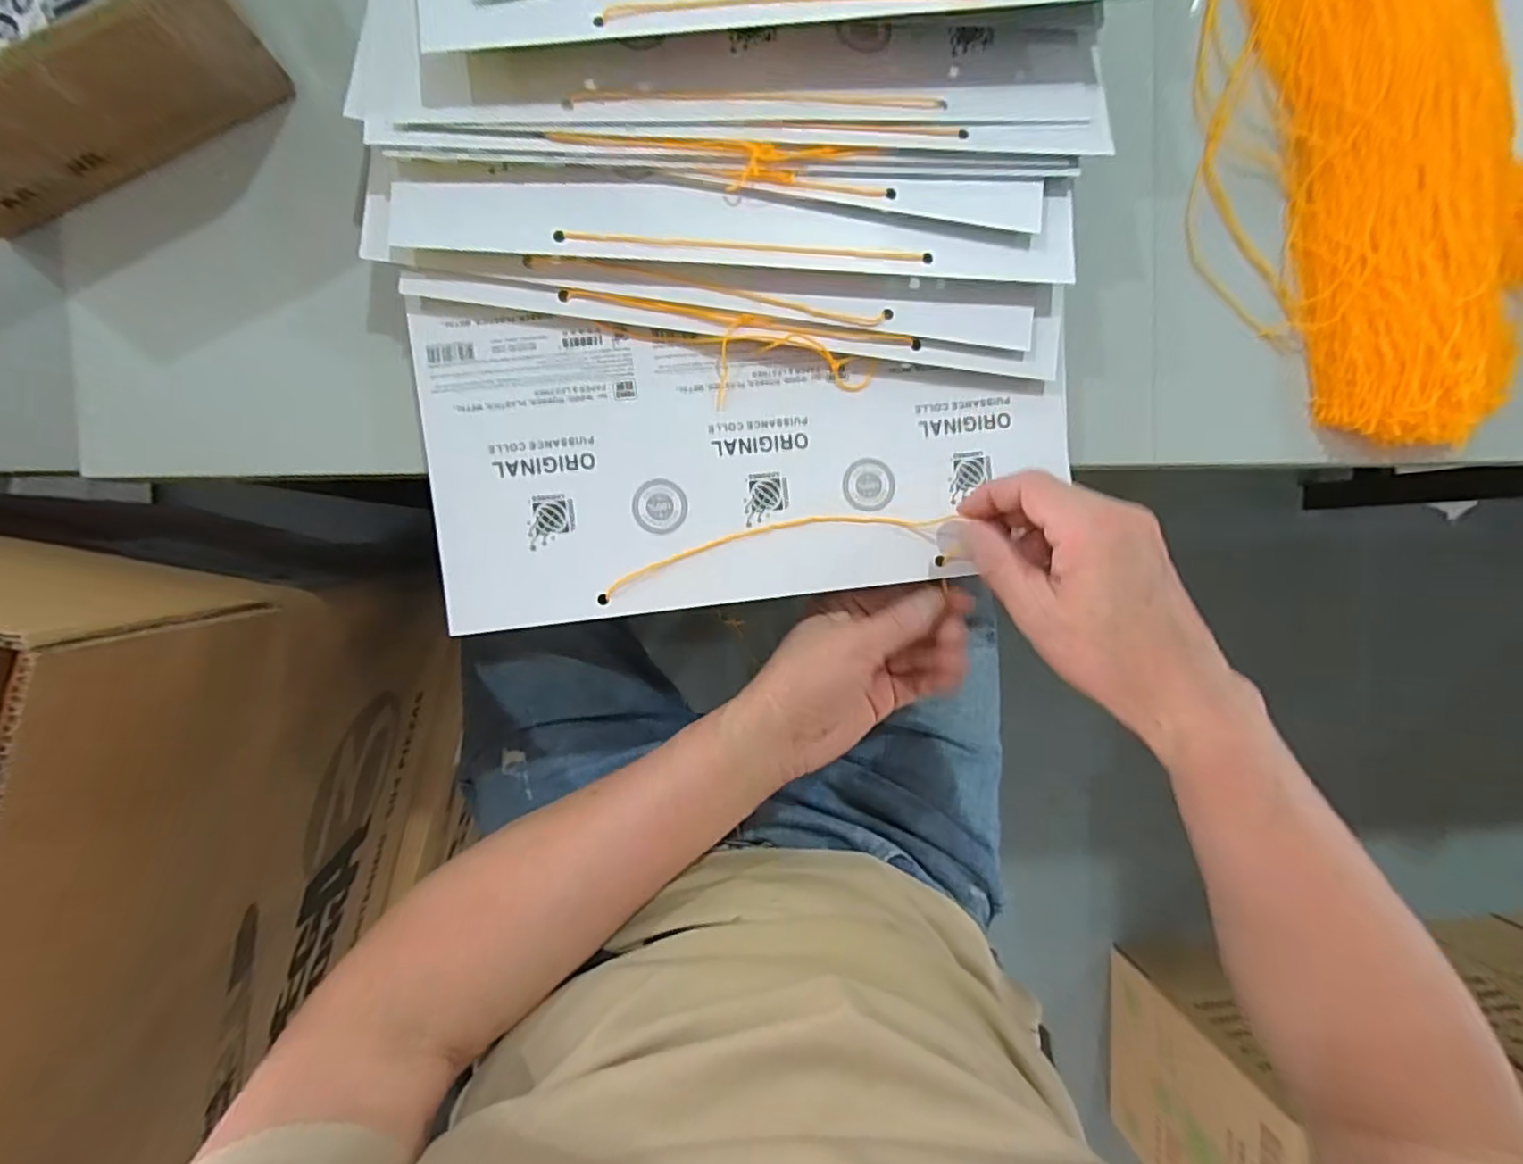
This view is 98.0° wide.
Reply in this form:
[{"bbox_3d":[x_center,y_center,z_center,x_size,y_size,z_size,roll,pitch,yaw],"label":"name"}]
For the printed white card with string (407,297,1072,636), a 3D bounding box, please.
[{"bbox_3d":[-0.004,-0.061,0.345,0.318,0.008,0.150,-3,93,-5],"label":"printed white card with string"}]

